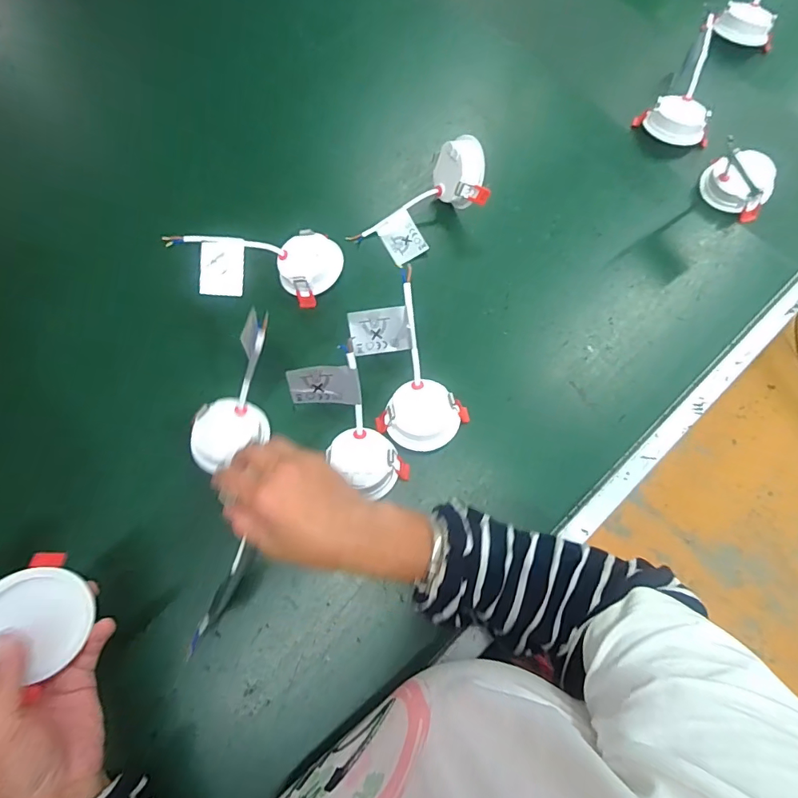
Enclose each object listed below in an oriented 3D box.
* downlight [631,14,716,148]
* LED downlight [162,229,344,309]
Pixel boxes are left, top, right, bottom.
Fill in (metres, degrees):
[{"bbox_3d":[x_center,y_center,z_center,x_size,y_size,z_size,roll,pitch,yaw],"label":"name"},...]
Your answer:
[{"bbox_3d":[0.360,-0.371,0.563,0.089,0.062,0.137,34,76,11],"label":"downlight"},{"bbox_3d":[-0.147,-0.141,0.492,0.170,0.029,0.074,-1,72,-14],"label":"LED downlight"}]

